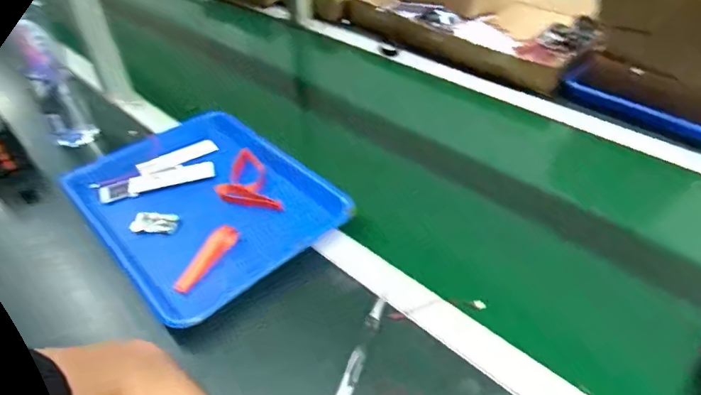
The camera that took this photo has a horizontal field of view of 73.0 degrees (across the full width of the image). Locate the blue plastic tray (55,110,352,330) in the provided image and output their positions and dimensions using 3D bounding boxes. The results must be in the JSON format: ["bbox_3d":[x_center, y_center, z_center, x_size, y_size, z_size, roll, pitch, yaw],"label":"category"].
[{"bbox_3d":[-0.180,0.000,0.586,0.242,0.044,0.292,-34,51,-30],"label":"blue plastic tray"}]

